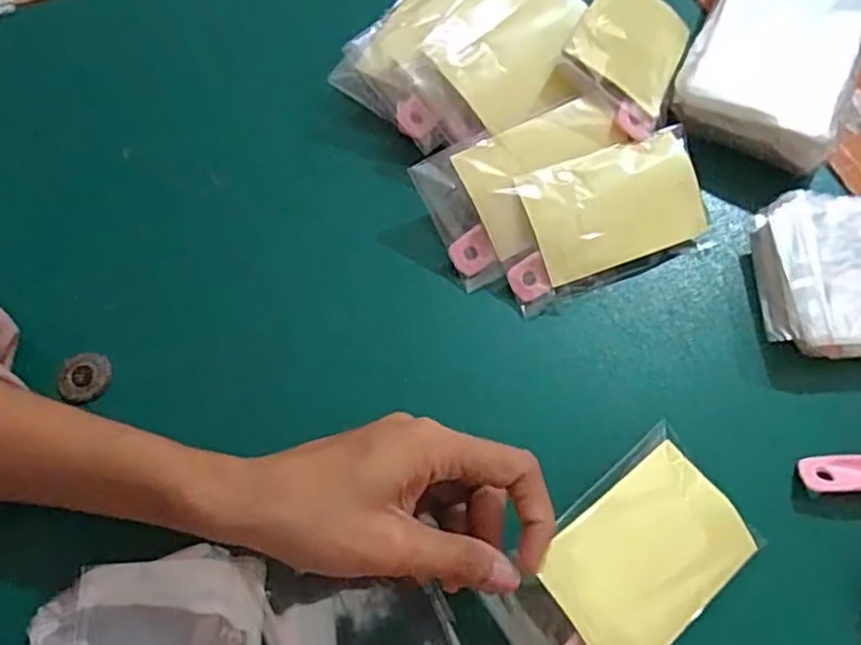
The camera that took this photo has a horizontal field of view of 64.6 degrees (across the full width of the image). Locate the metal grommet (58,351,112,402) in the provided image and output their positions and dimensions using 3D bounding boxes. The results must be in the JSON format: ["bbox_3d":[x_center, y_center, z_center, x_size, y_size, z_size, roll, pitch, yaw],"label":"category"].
[{"bbox_3d":[-0.167,0.026,0.327,0.021,0.006,0.025,32,71,13],"label":"metal grommet"}]

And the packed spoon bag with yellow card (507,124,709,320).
[{"bbox_3d":[0.090,-0.055,0.355,0.112,0.010,0.067,-21,88,-6],"label":"packed spoon bag with yellow card"}]

